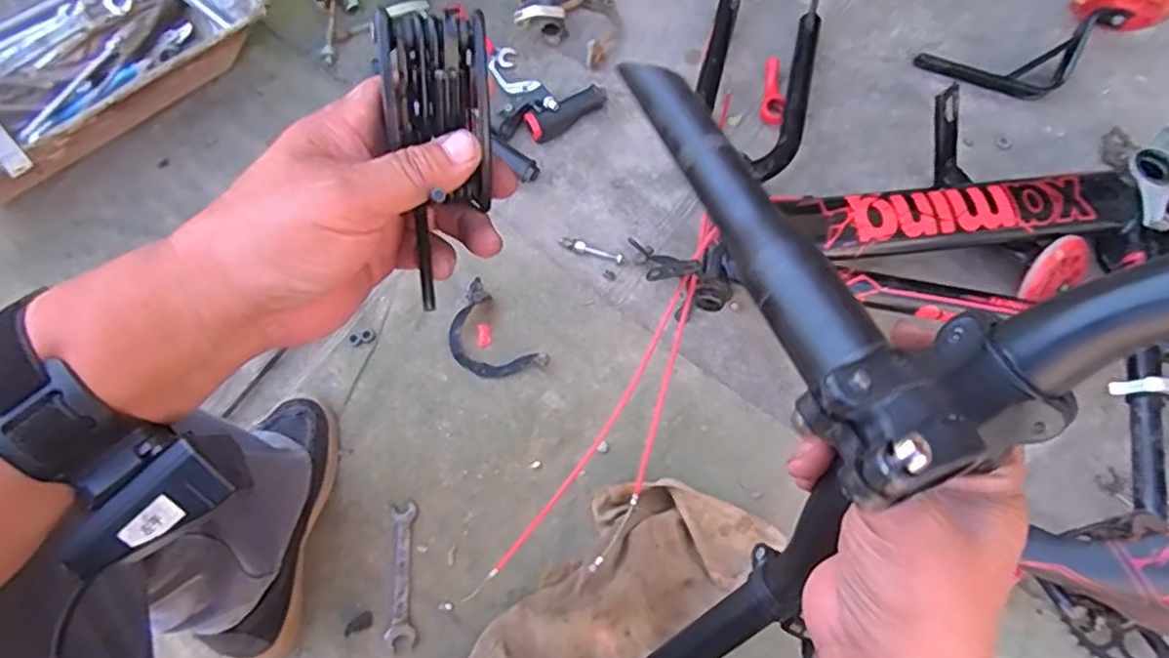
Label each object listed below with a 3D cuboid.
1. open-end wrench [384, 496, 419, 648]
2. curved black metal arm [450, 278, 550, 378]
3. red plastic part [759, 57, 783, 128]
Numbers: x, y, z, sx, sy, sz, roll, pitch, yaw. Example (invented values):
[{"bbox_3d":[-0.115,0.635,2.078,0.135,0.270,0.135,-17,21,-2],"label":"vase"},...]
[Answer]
[{"bbox_3d":[-0.195,0.263,0.735,0.032,0.009,0.143,-2,77,1],"label":"open-end wrench"},{"bbox_3d":[-0.109,0.016,0.785,0.079,0.022,0.123,-43,80,-8],"label":"curved black metal arm"},{"bbox_3d":[0.236,-0.295,0.853,0.027,0.015,0.093,6,77,3],"label":"red plastic part"}]

